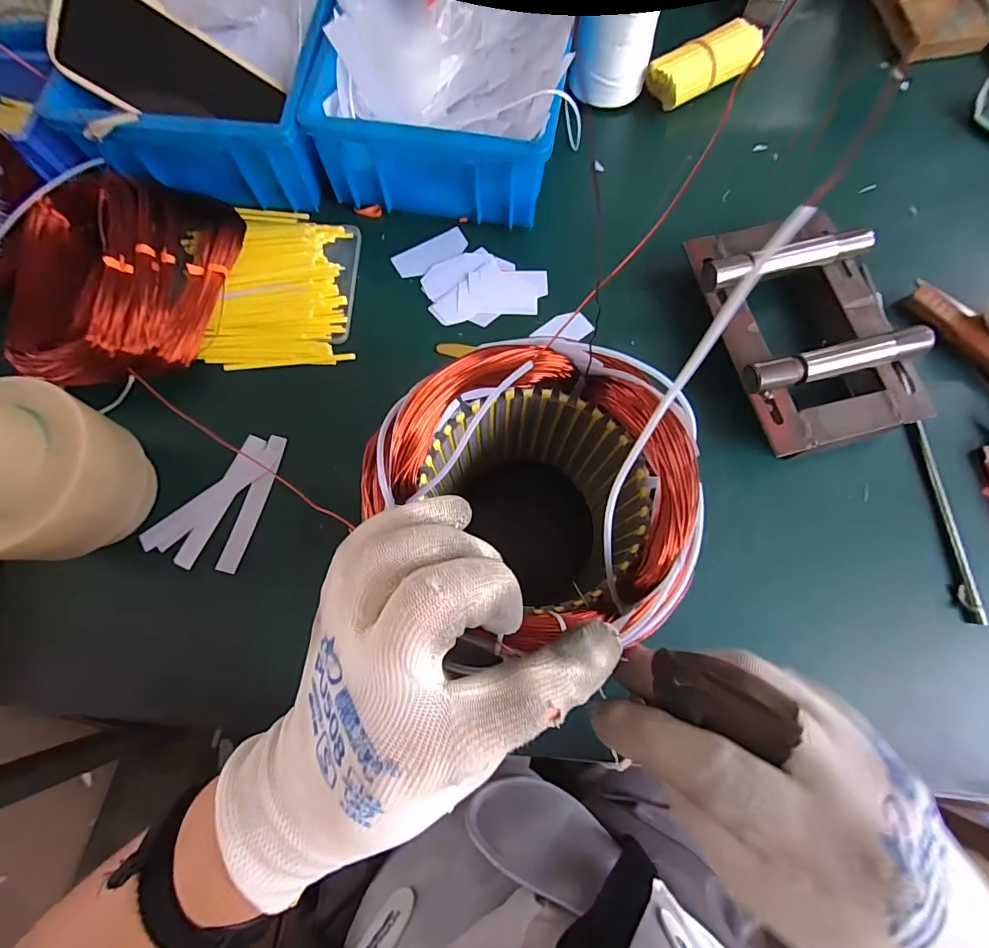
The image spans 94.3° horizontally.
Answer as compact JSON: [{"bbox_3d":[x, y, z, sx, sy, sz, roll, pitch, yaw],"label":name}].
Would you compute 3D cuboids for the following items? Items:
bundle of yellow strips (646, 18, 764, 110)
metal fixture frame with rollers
[{"bbox_3d":[0.206,-0.399,0.458,0.116,0.045,0.047,-28,76,-8],"label":"bundle of yellow strips"},{"bbox_3d":[0.251,-0.118,0.369,0.150,0.050,0.198,-11,75,-3],"label":"metal fixture frame with rollers"}]

